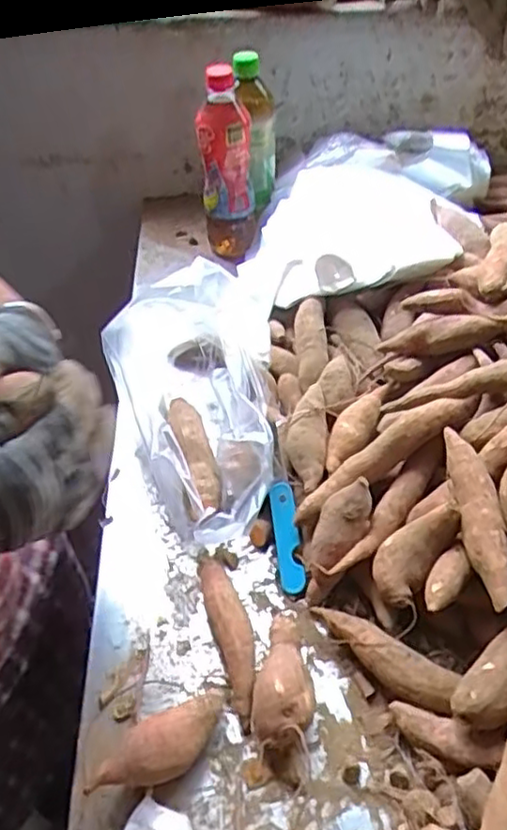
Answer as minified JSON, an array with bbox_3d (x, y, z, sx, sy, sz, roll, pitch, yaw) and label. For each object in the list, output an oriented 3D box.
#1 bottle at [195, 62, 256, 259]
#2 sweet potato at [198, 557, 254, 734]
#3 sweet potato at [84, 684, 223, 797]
[{"bbox_3d":[-0.032,-0.296,0.823,0.061,0.226,0.061,-5,46,-1],"label":"bottle"},{"bbox_3d":[-0.018,0.158,0.516,0.025,0.035,0.140,-15,47,-10],"label":"sweet potato"},{"bbox_3d":[-0.059,0.220,0.454,0.101,0.040,0.043,-32,52,-24],"label":"sweet potato"}]

